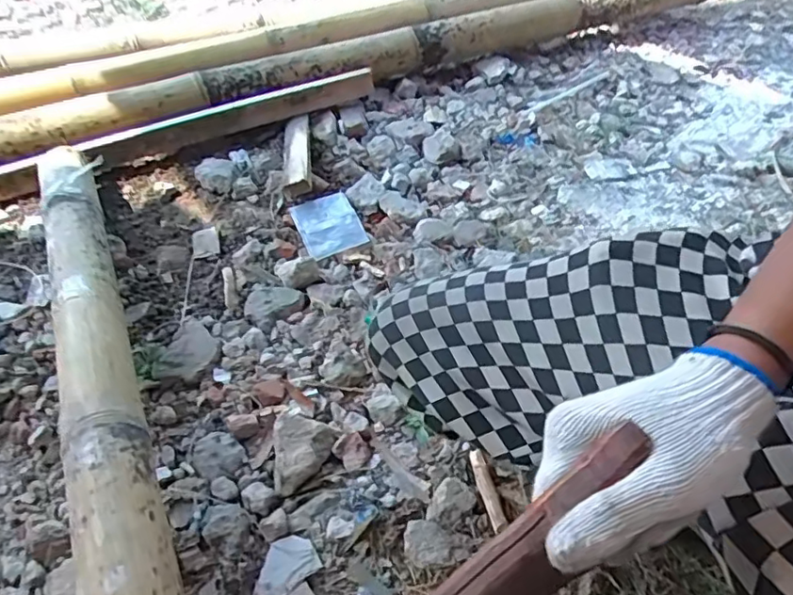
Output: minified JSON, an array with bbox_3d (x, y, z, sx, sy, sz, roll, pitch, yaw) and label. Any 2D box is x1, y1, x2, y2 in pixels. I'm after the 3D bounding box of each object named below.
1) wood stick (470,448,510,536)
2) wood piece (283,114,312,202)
[{"bbox_3d":[0.107,0.222,0.670,0.020,0.015,0.101,-11,47,-6],"label":"wood stick"},{"bbox_3d":[-0.188,-0.274,1.100,0.051,0.042,0.229,-5,48,-3],"label":"wood piece"}]

